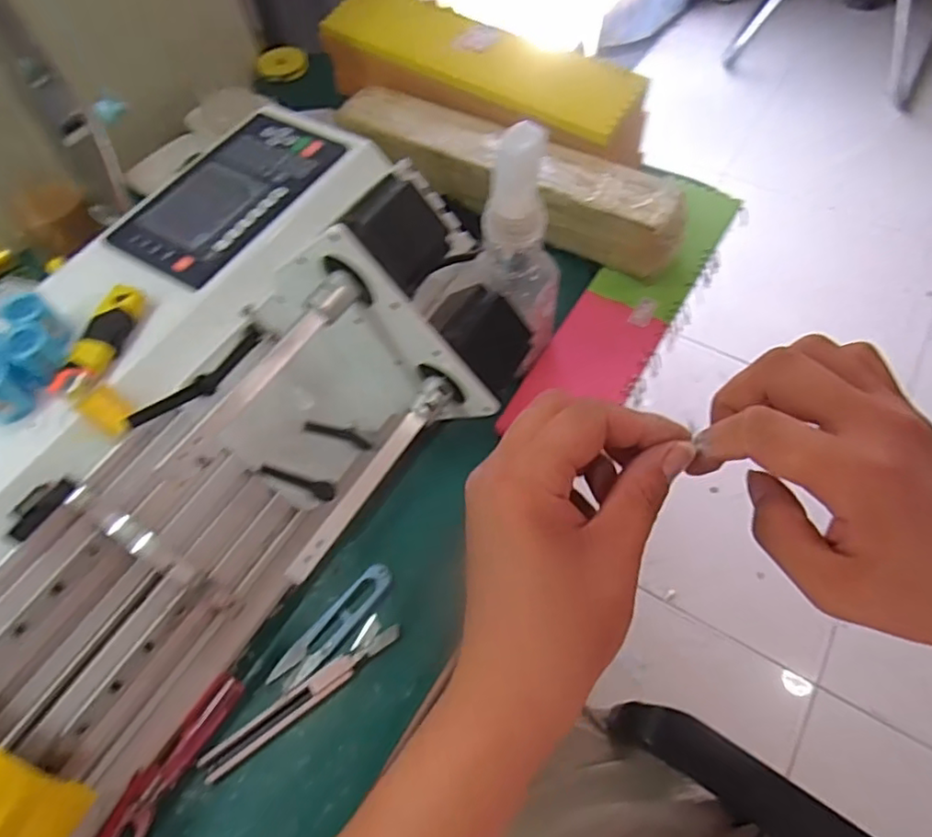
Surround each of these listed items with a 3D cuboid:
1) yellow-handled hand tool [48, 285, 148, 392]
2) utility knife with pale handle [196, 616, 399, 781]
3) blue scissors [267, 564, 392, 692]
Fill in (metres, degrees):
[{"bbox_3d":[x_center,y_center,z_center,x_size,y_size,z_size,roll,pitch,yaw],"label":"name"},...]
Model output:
[{"bbox_3d":[-0.222,-0.049,0.378,0.024,0.011,0.076,11,60,9],"label":"yellow-handled hand tool"},{"bbox_3d":[-0.103,0.176,0.395,0.137,0.008,0.022,-38,64,-18],"label":"utility knife with pale handle"},{"bbox_3d":[-0.089,0.140,0.420,0.023,0.006,0.100,37,68,22],"label":"blue scissors"}]

